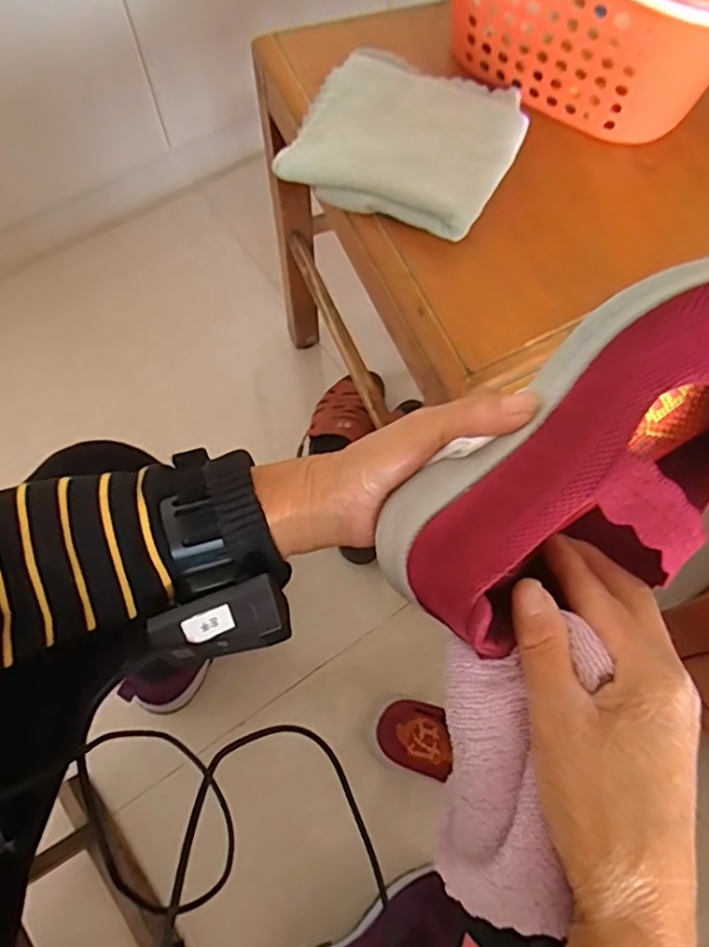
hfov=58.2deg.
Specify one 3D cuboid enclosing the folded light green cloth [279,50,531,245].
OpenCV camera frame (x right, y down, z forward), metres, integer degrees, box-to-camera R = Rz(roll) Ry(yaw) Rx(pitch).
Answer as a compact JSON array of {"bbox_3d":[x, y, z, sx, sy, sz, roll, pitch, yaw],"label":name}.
[{"bbox_3d":[0.039,-0.256,0.479,0.152,0.026,0.146,24,69,10],"label":"folded light green cloth"}]

